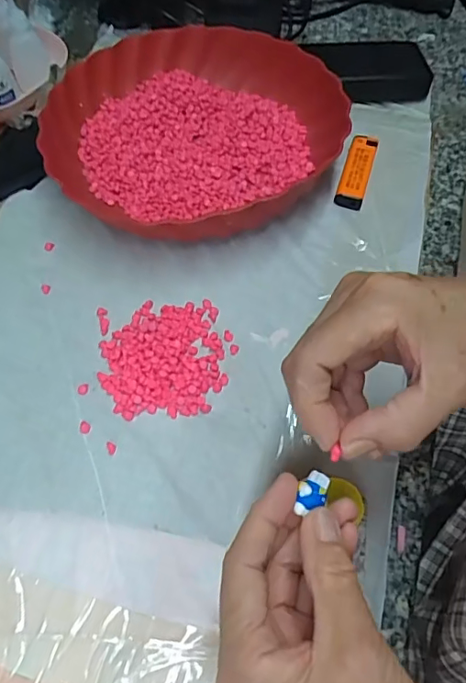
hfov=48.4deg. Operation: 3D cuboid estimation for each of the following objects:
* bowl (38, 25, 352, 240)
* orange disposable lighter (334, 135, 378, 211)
[{"bbox_3d":[-0.028,-0.179,0.434,0.229,0.047,0.218,0,60,1],"label":"bowl"},{"bbox_3d":[0.103,-0.143,0.432,0.023,0.012,0.078,15,61,9],"label":"orange disposable lighter"}]

